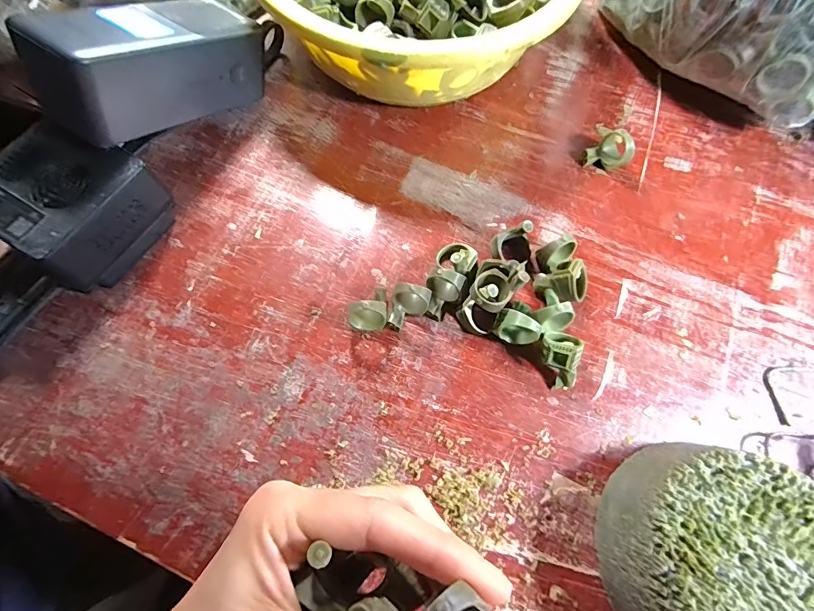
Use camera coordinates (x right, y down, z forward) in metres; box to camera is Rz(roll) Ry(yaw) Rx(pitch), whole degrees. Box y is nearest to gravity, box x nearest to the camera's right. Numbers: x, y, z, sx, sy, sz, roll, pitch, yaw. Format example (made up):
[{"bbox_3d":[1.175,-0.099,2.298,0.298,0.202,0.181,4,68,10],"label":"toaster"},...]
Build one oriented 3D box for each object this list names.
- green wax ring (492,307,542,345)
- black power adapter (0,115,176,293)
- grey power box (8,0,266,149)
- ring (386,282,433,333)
[{"bbox_3d":[0.064,0.015,0.246,0.026,0.023,0.015,25,71,8],"label":"green wax ring"},{"bbox_3d":[-0.196,-0.058,0.249,0.075,0.053,0.078,31,72,10],"label":"black power adapter"},{"bbox_3d":[-0.150,-0.146,0.253,0.053,0.054,0.127,38,51,12],"label":"grey power box"},{"bbox_3d":[0.001,0.001,0.246,0.021,0.028,0.023,17,70,5],"label":"ring"}]

